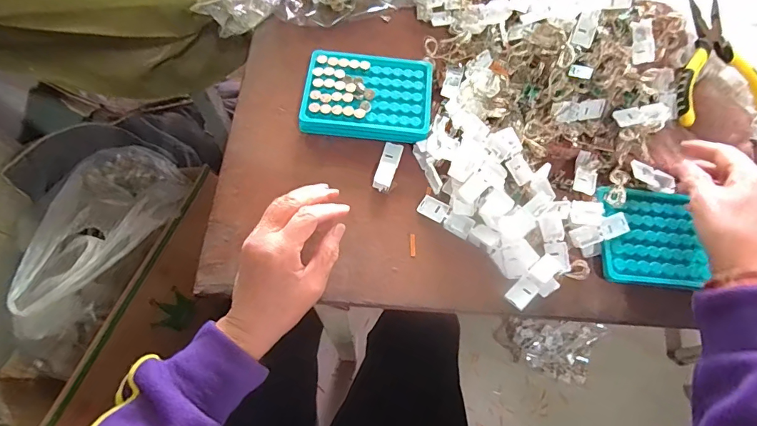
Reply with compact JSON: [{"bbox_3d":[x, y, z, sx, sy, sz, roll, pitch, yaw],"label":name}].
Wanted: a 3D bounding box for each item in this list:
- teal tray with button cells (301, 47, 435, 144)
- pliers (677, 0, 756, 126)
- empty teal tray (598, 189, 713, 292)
[{"bbox_3d":[-0.011,-0.125,0.452,0.130,0.024,0.100,6,68,0],"label":"teal tray with button cells"},{"bbox_3d":[0.367,-0.170,0.469,0.097,0.032,0.145,-6,69,-5],"label":"pliers"},{"bbox_3d":[0.261,0.024,0.408,0.095,0.016,0.097,7,68,0],"label":"empty teal tray"}]

